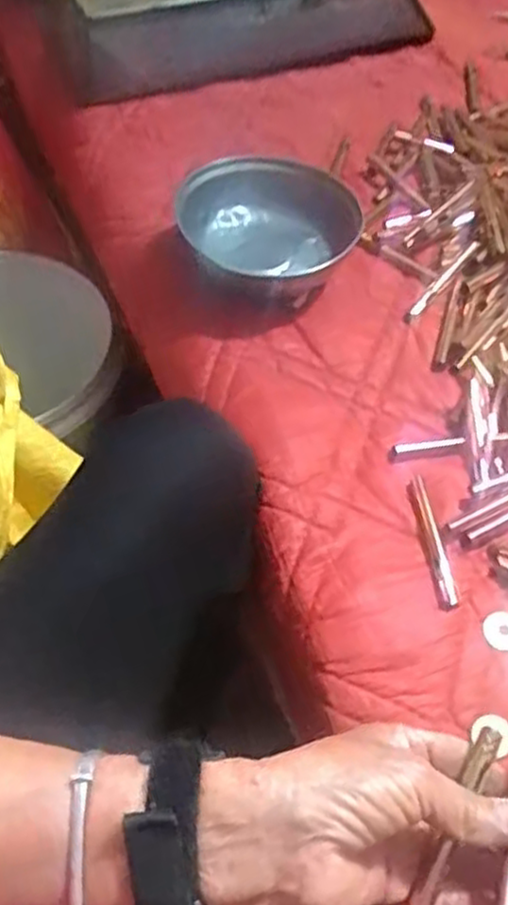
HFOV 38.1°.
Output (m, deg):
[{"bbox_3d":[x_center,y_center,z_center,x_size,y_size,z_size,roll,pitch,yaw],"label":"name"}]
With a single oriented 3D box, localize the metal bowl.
[{"bbox_3d":[0.016,-0.177,0.587,0.137,0.051,0.143,1,55,-2],"label":"metal bowl"}]

